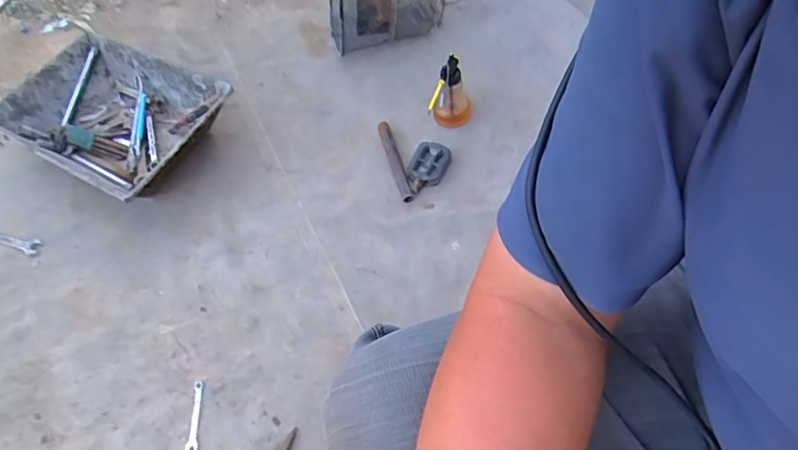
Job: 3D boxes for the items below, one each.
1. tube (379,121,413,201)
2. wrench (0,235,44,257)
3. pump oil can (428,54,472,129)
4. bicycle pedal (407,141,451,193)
[{"bbox_3d":[-0.008,-0.124,1.055,0.026,0.022,0.176,-16,72,-9],"label":"tube"},{"bbox_3d":[-0.803,0.033,1.100,0.166,0.008,0.039,14,56,12],"label":"wrench"},{"bbox_3d":[0.097,-0.240,1.034,0.073,0.144,0.102,9,59,12],"label":"pump oil can"},{"bbox_3d":[0.058,-0.115,1.073,0.075,0.034,0.118,15,60,15],"label":"bicycle pedal"}]

